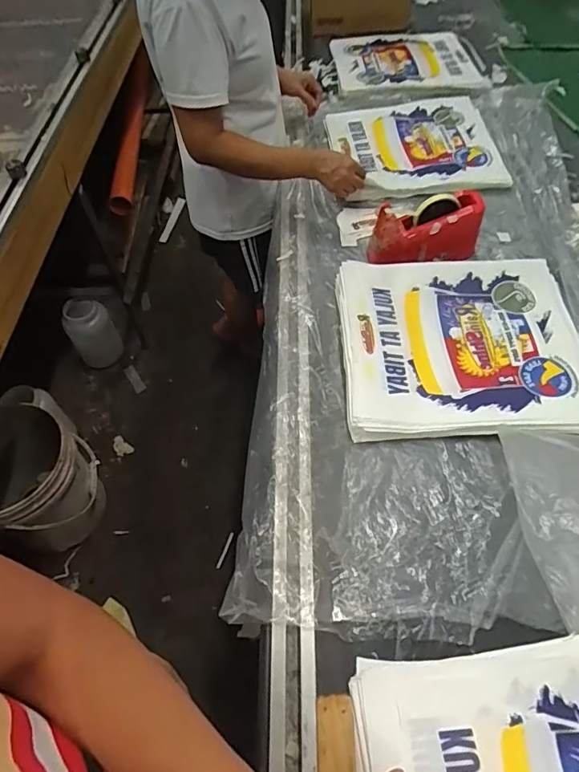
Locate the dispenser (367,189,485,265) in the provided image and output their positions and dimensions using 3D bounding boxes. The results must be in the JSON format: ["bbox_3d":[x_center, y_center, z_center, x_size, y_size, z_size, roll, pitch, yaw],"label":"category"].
[{"bbox_3d":[0.254,-0.285,0.862,0.203,0.084,0.074,-11,56,-5],"label":"dispenser"}]

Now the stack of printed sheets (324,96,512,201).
[{"bbox_3d":[0.287,-0.561,1.093,0.364,0.033,0.336,-6,56,-1],"label":"stack of printed sheets"}]

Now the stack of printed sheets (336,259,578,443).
[{"bbox_3d":[0.284,-0.077,0.776,0.395,0.045,0.357,-3,56,1],"label":"stack of printed sheets"}]

